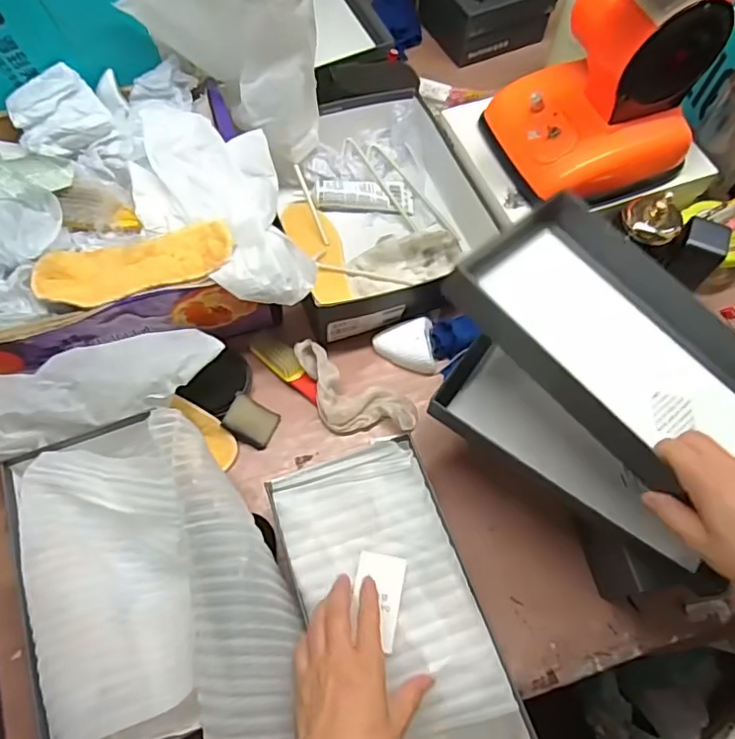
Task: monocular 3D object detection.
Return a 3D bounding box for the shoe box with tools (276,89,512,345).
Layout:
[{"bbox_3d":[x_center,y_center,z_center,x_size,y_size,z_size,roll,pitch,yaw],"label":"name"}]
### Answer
[{"bbox_3d":[0.017,-0.218,0.767,0.262,0.094,0.335,-14,66,-9],"label":"shoe box with tools"}]

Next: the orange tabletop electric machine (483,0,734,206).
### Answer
[{"bbox_3d":[0.267,-0.325,0.639,0.190,0.194,0.199,-23,68,-13],"label":"orange tabletop electric machine"}]

